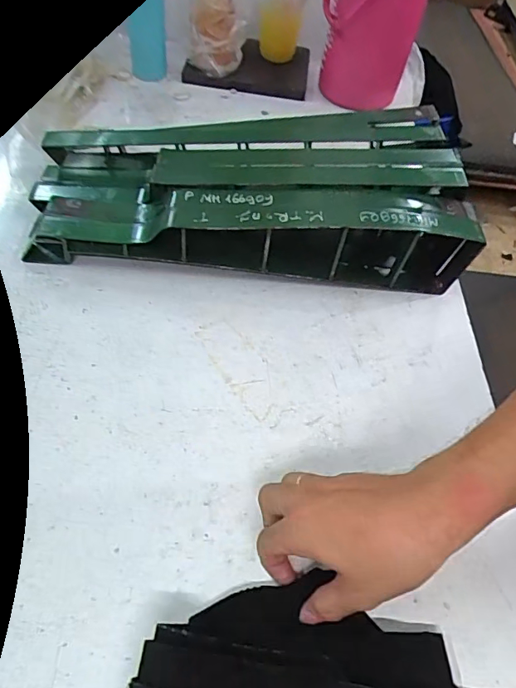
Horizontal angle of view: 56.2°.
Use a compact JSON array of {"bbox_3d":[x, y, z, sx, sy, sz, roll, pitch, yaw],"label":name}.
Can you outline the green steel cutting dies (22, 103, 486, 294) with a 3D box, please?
[{"bbox_3d":[-0.011,-0.178,0.561,0.482,0.122,0.191,4,55,-2],"label":"green steel cutting dies"}]

